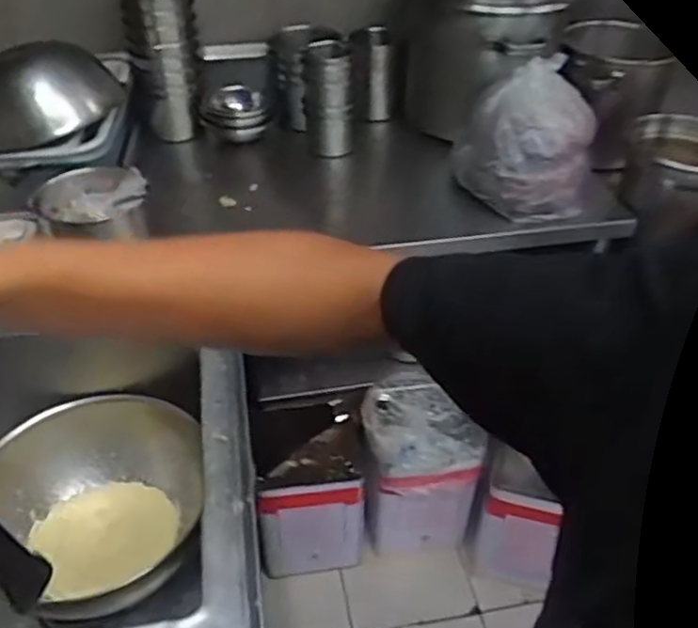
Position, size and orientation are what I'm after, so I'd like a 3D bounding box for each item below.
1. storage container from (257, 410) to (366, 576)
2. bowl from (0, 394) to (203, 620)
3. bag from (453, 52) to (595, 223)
[{"bbox_3d":[-0.089,0.425,1.568,0.251,0.319,0.191,-7,40,-10],"label":"storage container"},{"bbox_3d":[-0.379,0.311,1.077,0.336,0.176,0.319,1,39,0],"label":"bowl"},{"bbox_3d":[0.335,-0.326,1.264,0.198,0.235,0.194,-18,43,-21],"label":"bag"}]

